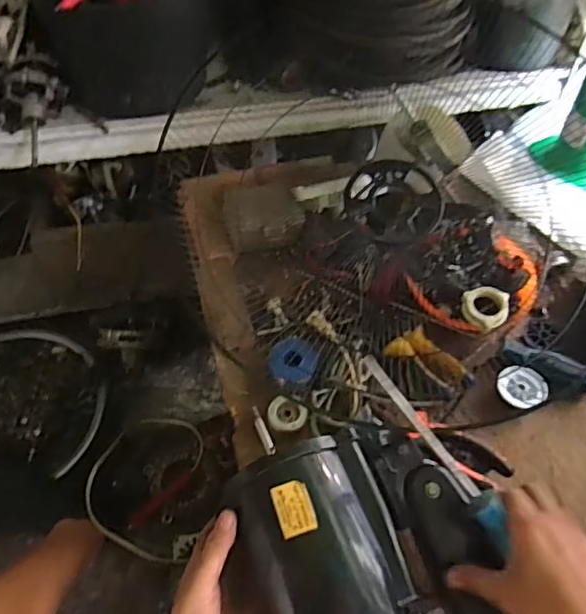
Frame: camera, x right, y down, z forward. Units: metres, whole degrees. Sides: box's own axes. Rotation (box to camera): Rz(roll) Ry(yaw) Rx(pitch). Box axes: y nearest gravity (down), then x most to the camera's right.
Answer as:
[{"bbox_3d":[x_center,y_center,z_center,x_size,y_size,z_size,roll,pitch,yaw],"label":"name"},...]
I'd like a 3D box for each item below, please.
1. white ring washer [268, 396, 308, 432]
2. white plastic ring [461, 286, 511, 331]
[{"bbox_3d":[-0.005,0.113,0.604,0.040,0.016,0.035,-20,56,-16],"label":"white ring washer"},{"bbox_3d":[0.220,-0.001,0.649,0.052,0.019,0.045,30,58,20],"label":"white plastic ring"}]

